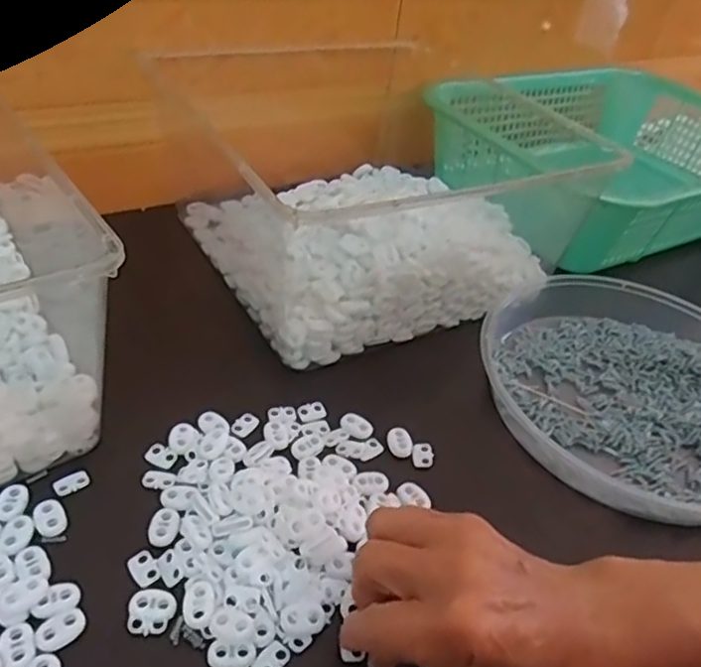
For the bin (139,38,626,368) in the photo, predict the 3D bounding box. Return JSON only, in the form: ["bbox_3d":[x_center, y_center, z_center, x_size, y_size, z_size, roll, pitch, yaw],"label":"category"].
[{"bbox_3d":[0.021,-0.141,0.568,0.310,0.153,0.294,-15,45,-27],"label":"bin"}]

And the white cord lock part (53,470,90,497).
[{"bbox_3d":[-0.161,0.086,0.367,0.019,0.004,0.012,-25,50,-34],"label":"white cord lock part"}]

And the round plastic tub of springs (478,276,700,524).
[{"bbox_3d":[0.212,0.035,0.468,0.224,0.032,0.227,5,39,-5],"label":"round plastic tub of springs"}]

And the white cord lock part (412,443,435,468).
[{"bbox_3d":[0.047,0.080,0.416,0.013,0.005,0.019,11,39,3],"label":"white cord lock part"}]

